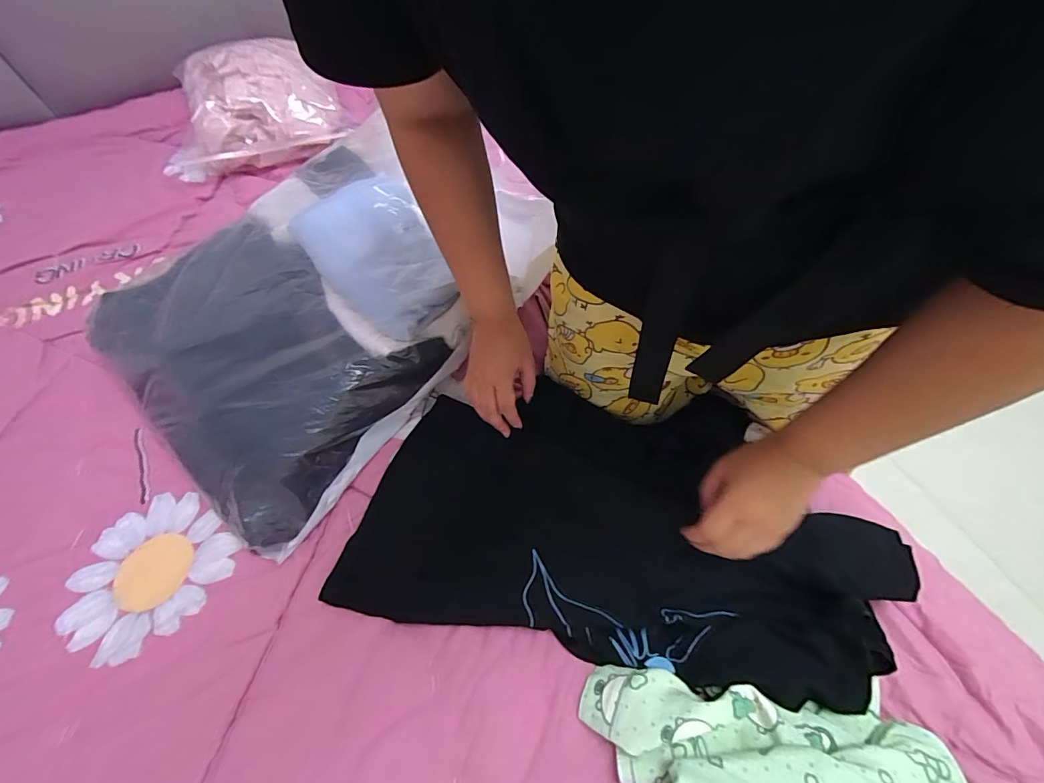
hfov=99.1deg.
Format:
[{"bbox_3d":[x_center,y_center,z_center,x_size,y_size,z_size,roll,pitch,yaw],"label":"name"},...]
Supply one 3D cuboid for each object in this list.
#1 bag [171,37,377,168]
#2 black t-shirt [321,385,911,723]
[{"bbox_3d":[-0.504,-0.569,0.856,0.349,0.128,0.302,-9,60,-4],"label":"bag"},{"bbox_3d":[0.103,0.131,0.522,0.570,0.058,0.318,8,59,6],"label":"black t-shirt"}]

